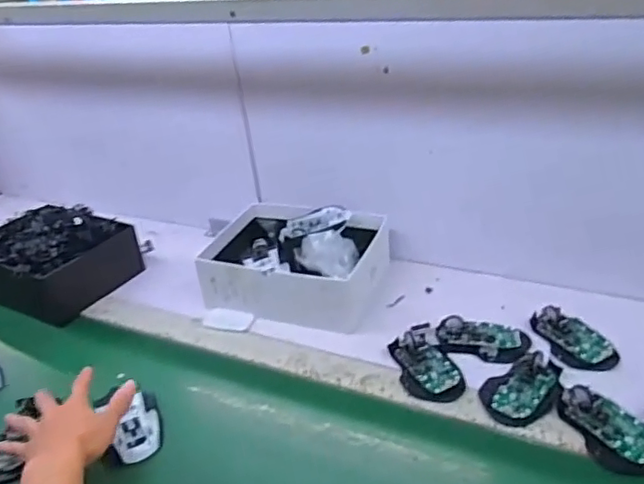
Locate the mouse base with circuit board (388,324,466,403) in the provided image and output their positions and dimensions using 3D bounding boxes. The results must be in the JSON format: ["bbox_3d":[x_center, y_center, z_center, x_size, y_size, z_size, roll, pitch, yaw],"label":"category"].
[{"bbox_3d":[0.126,0.145,0.720,0.068,0.023,0.124,-13,32,-10],"label":"mouse base with circuit board"}]

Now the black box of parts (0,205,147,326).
[{"bbox_3d":[-0.451,0.022,0.963,0.240,0.111,0.188,12,36,28],"label":"black box of parts"}]

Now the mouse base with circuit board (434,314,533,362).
[{"bbox_3d":[0.207,0.116,0.750,0.114,0.022,0.063,4,33,17],"label":"mouse base with circuit board"}]

